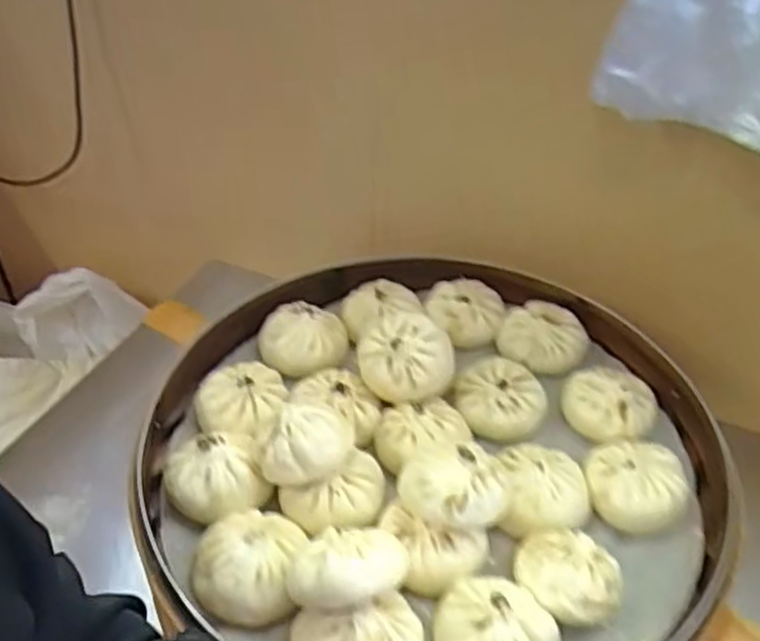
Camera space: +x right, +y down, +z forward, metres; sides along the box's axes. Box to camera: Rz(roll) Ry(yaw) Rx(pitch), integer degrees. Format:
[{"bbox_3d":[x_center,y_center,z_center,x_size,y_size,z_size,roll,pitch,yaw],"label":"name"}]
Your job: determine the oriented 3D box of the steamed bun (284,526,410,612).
[{"bbox_3d":[-0.024,0.175,0.533,0.084,0.049,0.061,-3,41,-5],"label":"steamed bun"}]

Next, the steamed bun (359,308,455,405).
[{"bbox_3d":[0.024,0.031,0.686,0.087,0.050,0.075,2,41,1],"label":"steamed bun"}]

